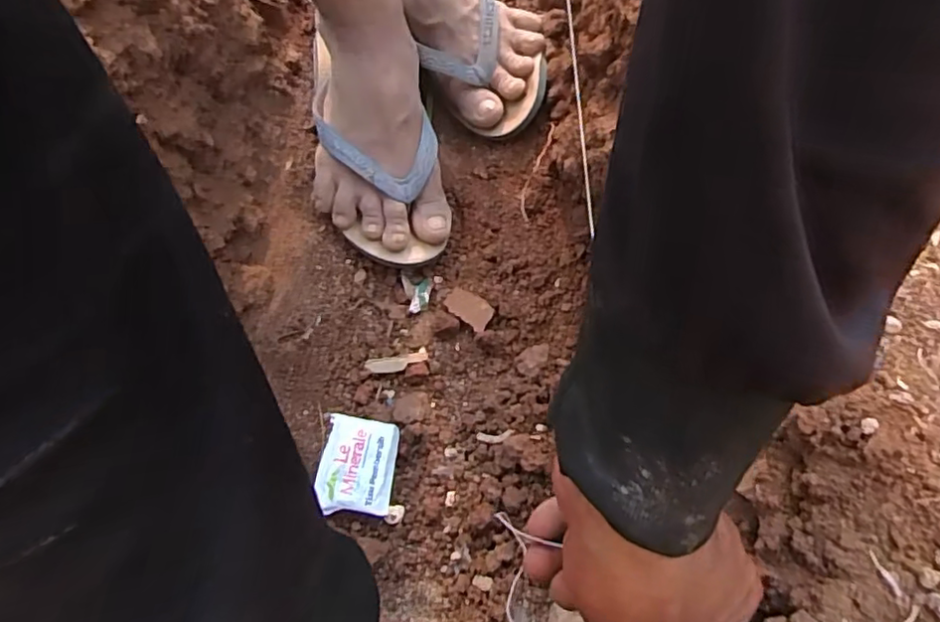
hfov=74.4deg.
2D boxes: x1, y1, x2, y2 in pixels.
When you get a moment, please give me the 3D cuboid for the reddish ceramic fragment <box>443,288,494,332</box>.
[{"bbox_3d":[-0.002,-0.003,0.526,0.047,0.006,0.025,35,77,30],"label":"reddish ceramic fragment"}]

